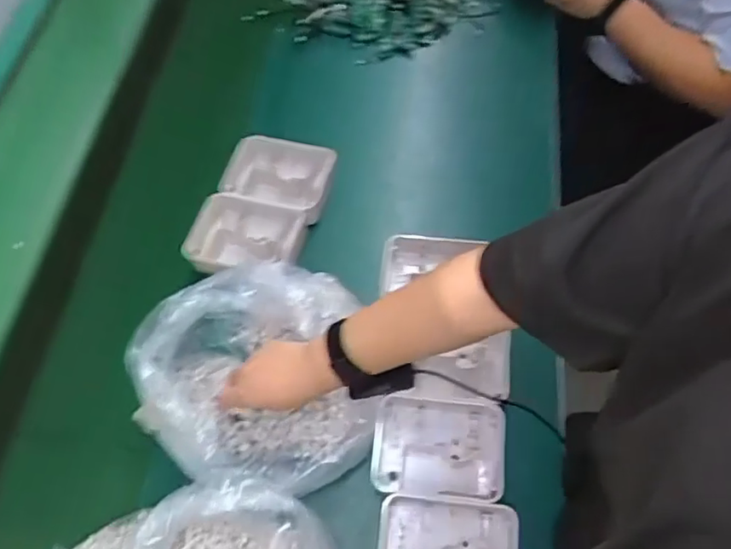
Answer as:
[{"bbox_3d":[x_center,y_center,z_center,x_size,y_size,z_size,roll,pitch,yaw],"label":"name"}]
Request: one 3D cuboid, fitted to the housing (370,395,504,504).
[{"bbox_3d":[0.078,0.183,0.610,0.137,0.043,0.100,6,63,6],"label":"housing"}]

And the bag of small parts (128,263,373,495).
[{"bbox_3d":[-0.107,0.106,0.603,0.234,0.093,0.226,-14,63,-5],"label":"bag of small parts"}]

